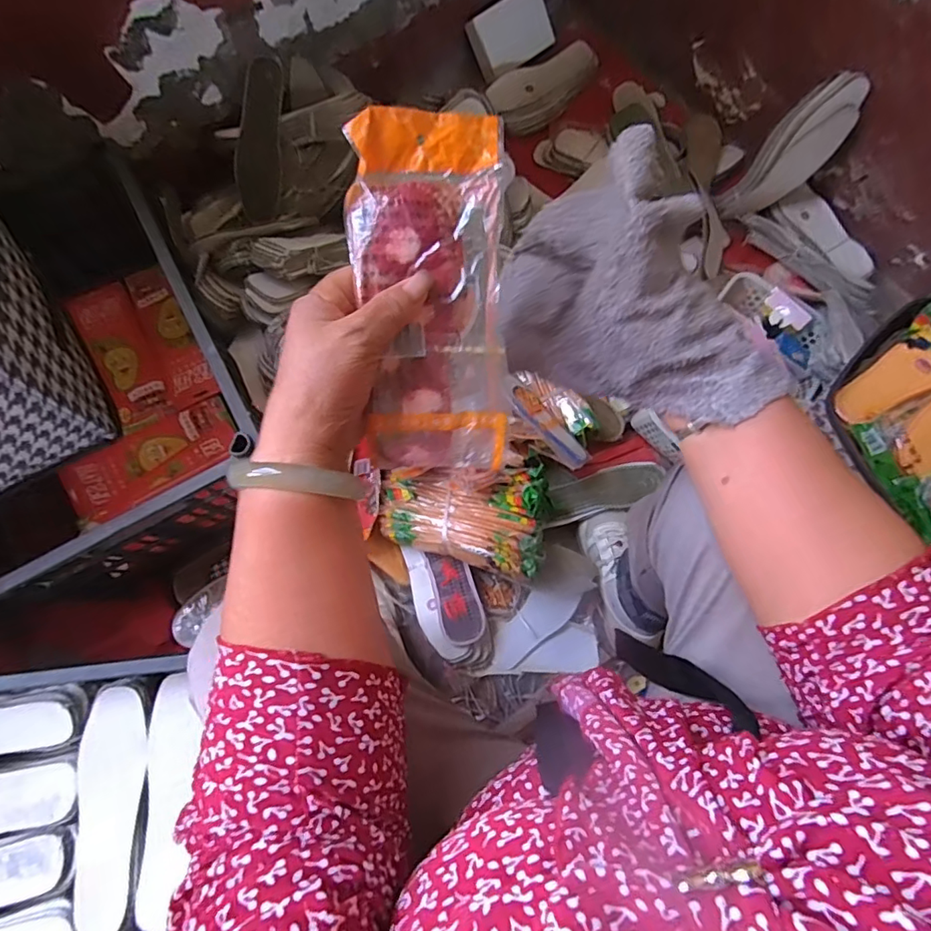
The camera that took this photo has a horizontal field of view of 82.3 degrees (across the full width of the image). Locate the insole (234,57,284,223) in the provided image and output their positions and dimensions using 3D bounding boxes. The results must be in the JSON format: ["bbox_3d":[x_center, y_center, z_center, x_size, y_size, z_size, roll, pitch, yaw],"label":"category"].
[{"bbox_3d":[-0.307,-0.484,0.797,0.058,0.028,0.217,8,102,3],"label":"insole"}]

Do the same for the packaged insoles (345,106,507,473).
[{"bbox_3d":[-0.019,-0.095,0.315,0.085,0.011,0.199,-4,103,-10],"label":"packaged insoles"}]

